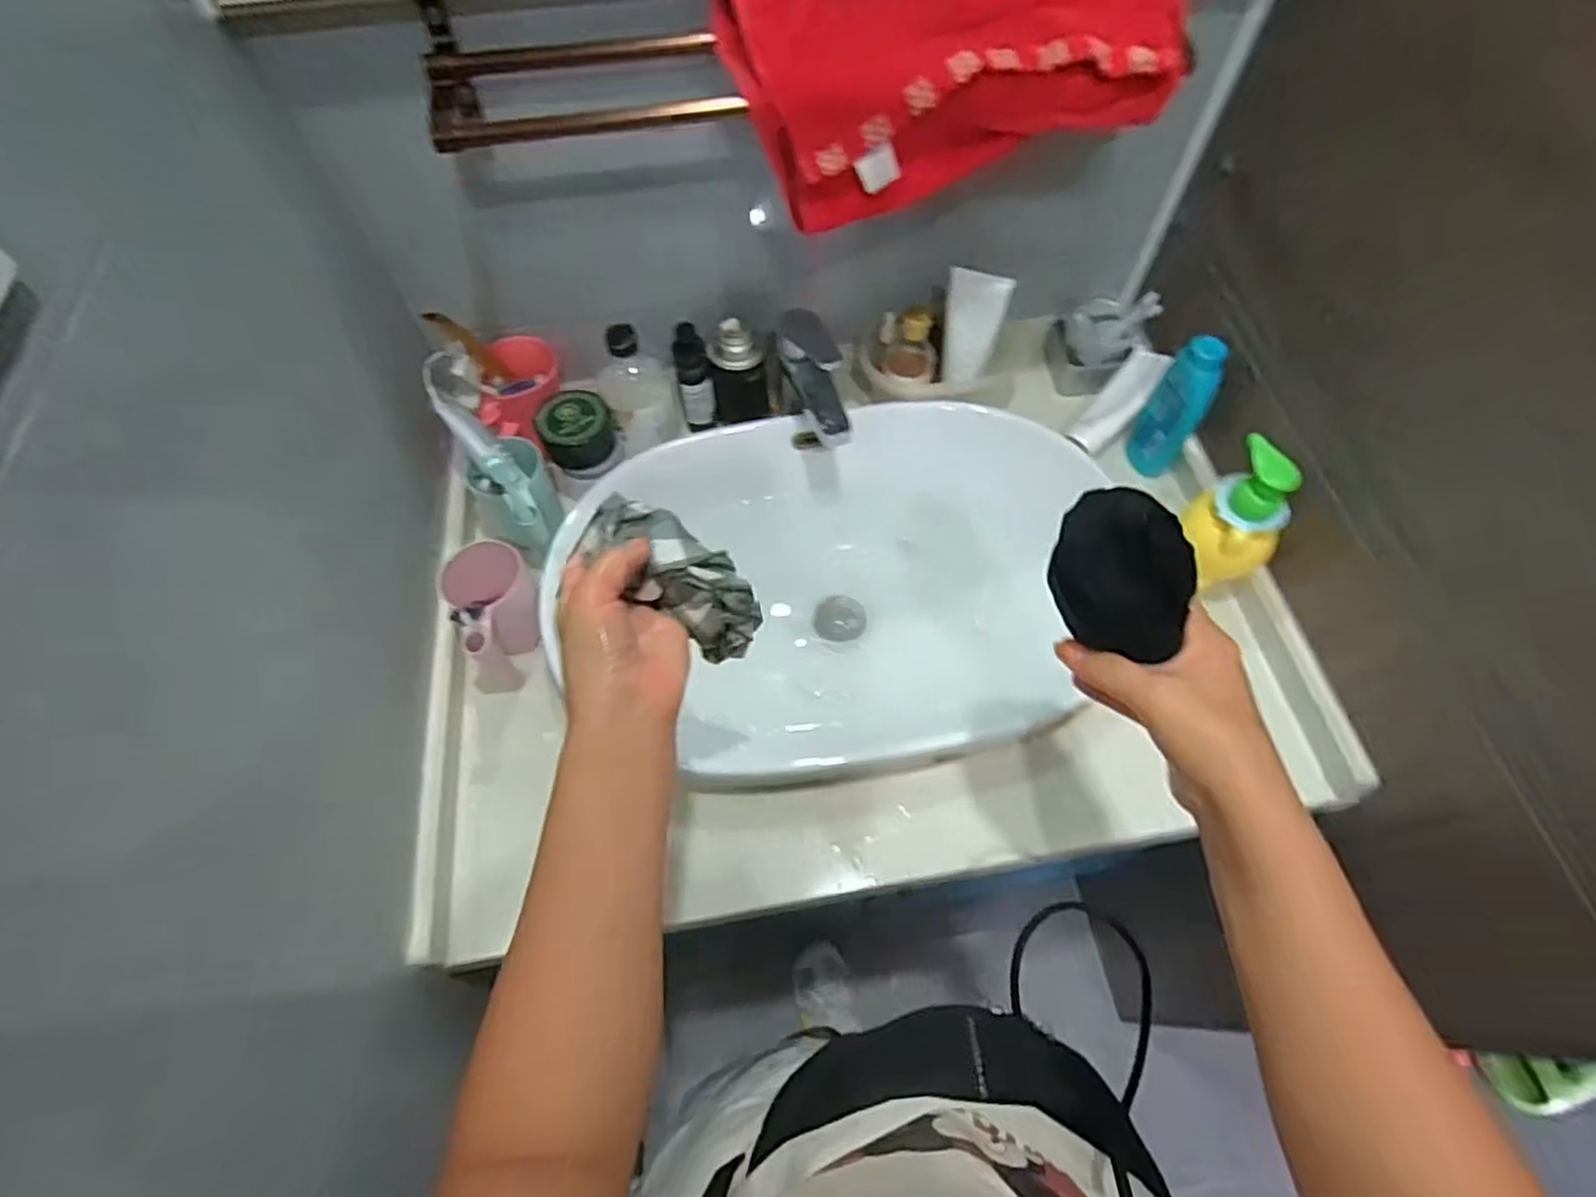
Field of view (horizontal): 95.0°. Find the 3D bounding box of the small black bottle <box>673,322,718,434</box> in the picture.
[{"bbox_3d":[-0.112,-0.238,0.806,0.037,0.144,0.031,-14,63,-7],"label":"small black bottle"}]

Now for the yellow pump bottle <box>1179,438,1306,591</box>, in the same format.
[{"bbox_3d":[0.411,-0.068,0.686,0.077,0.160,0.081,-2,62,0],"label":"yellow pump bottle"}]

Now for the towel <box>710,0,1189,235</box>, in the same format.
[{"bbox_3d":[0.117,-0.404,0.543,0.331,0.053,0.163,-17,100,0],"label":"towel"}]

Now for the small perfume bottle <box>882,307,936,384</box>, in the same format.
[{"bbox_3d":[0.123,-0.276,0.796,0.057,0.081,0.046,13,63,7],"label":"small perfume bottle"}]

